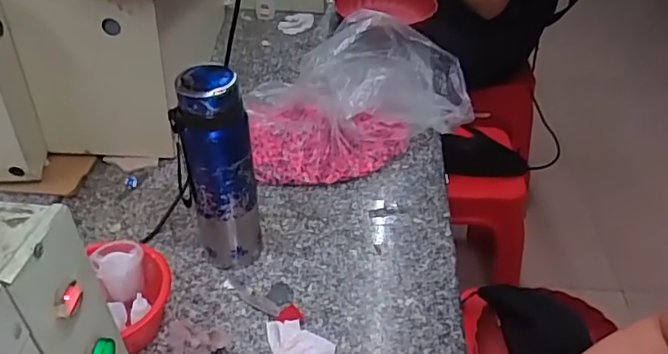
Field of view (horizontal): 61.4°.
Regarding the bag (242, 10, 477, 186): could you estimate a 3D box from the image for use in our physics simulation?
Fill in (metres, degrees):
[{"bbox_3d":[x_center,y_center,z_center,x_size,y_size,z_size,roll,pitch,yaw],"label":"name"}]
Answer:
[{"bbox_3d":[0.039,-0.146,0.979,0.409,0.138,0.266,-17,43,-20],"label":"bag"}]

